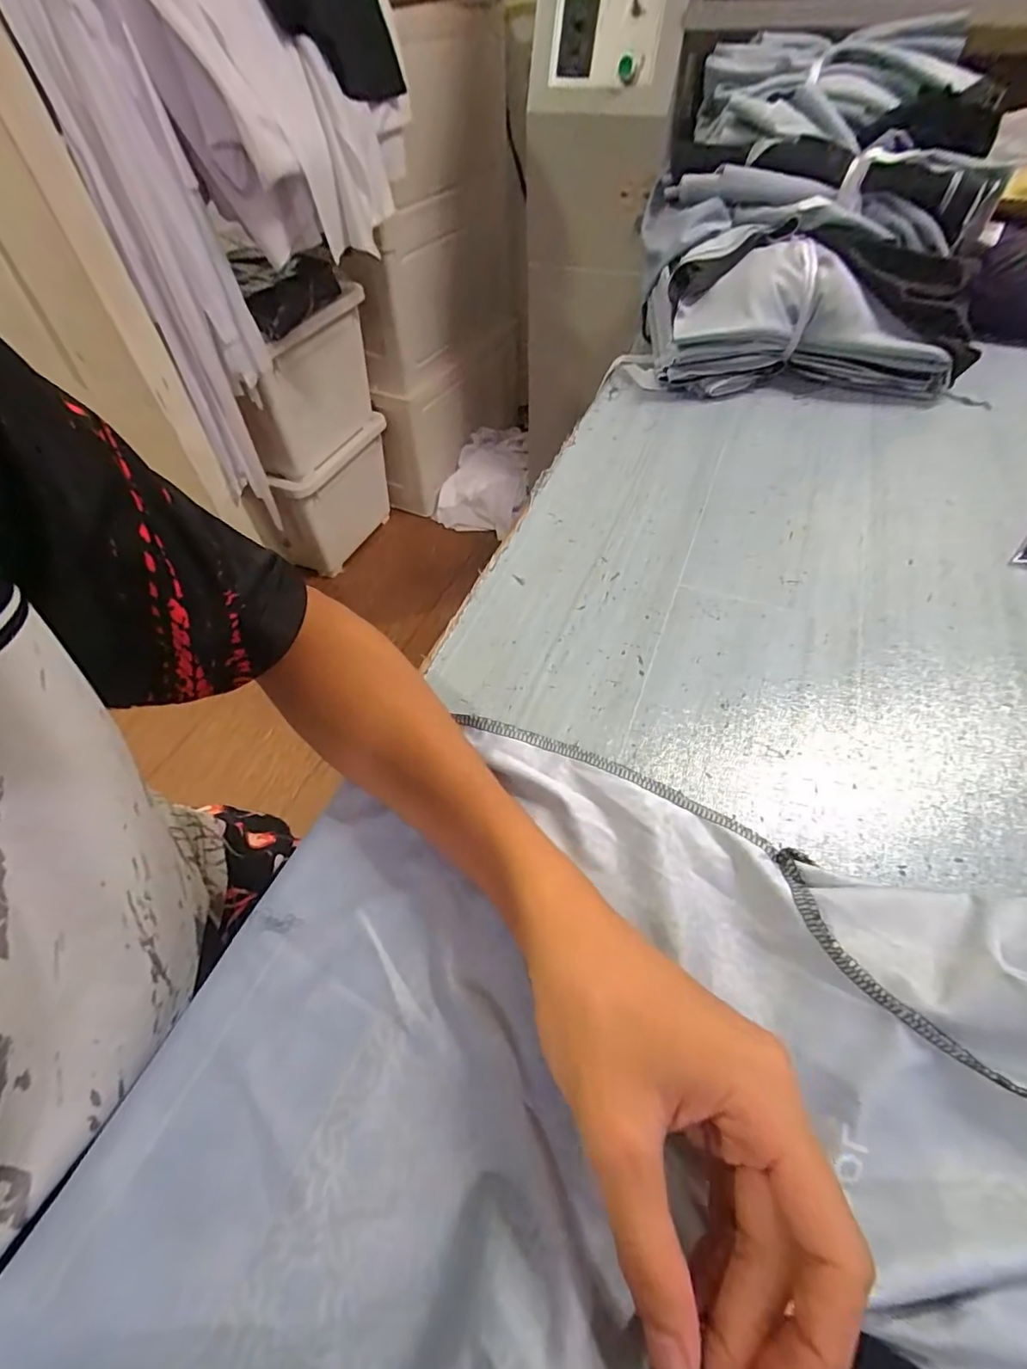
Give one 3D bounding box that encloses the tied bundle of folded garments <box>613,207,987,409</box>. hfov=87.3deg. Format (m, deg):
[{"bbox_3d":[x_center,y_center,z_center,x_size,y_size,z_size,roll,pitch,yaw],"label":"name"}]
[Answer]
[{"bbox_3d":[0.315,-0.400,0.586,0.328,0.119,0.171,7,54,7],"label":"tied bundle of folded garments"}]

